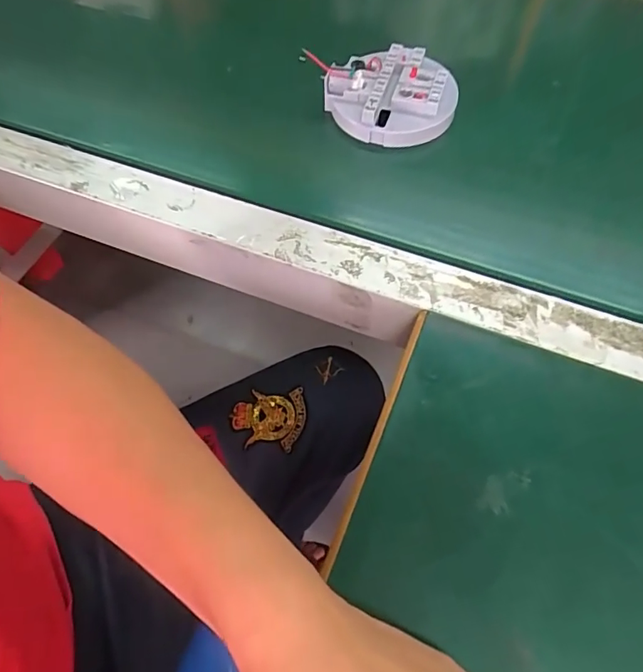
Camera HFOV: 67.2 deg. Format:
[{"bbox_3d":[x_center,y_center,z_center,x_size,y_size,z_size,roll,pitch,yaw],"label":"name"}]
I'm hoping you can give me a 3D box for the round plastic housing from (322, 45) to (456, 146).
[{"bbox_3d":[0.061,-0.195,0.393,0.094,0.027,0.087,-1,61,1],"label":"round plastic housing"}]

